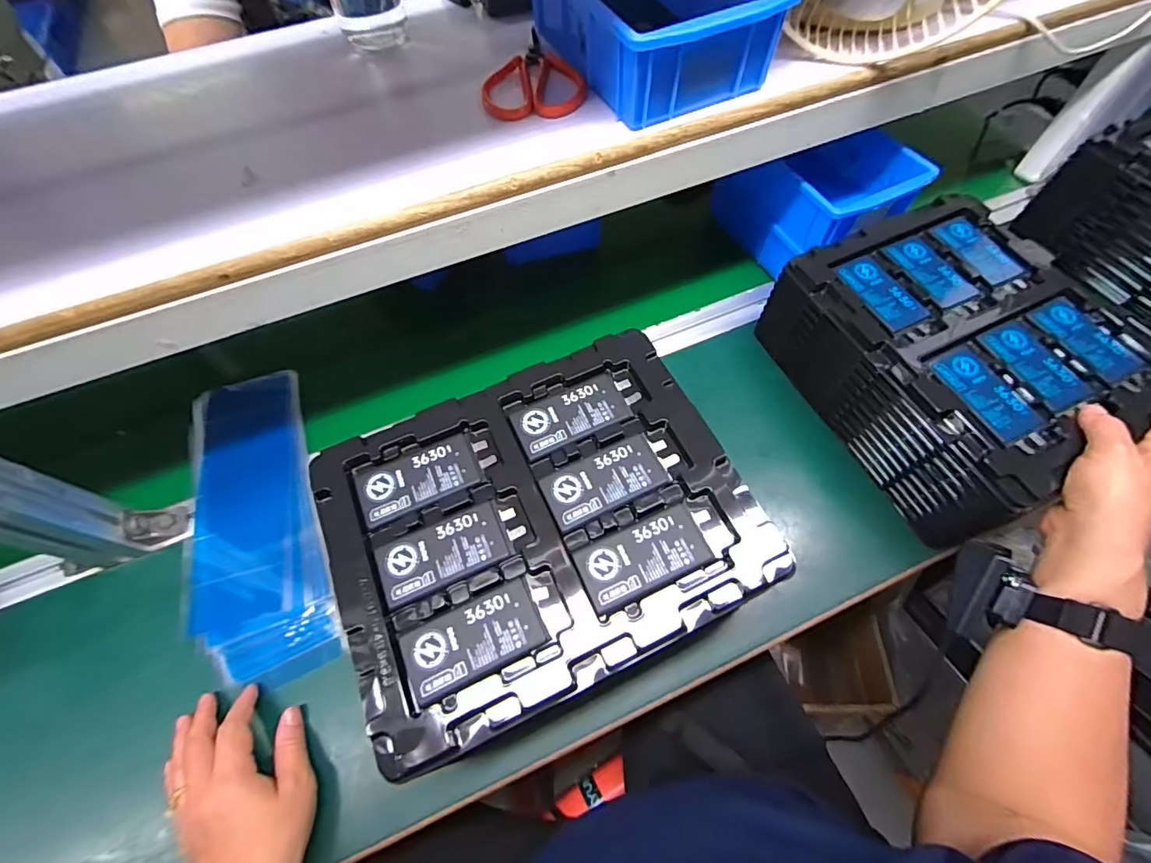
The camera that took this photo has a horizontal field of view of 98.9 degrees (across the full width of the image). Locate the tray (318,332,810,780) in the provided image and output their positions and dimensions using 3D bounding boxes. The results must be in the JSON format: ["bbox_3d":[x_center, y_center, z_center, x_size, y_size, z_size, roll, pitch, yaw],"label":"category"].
[{"bbox_3d":[-0.023,0.056,0.337,0.268,0.025,0.214,-23,62,-9],"label":"tray"}]

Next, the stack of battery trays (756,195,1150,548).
[{"bbox_3d":[0.353,-0.069,0.466,0.211,0.120,0.265,-22,61,-13],"label":"stack of battery trays"}]

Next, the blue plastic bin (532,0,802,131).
[{"bbox_3d":[0.056,-0.327,0.385,0.127,0.061,0.195,-25,63,-10],"label":"blue plastic bin"}]

